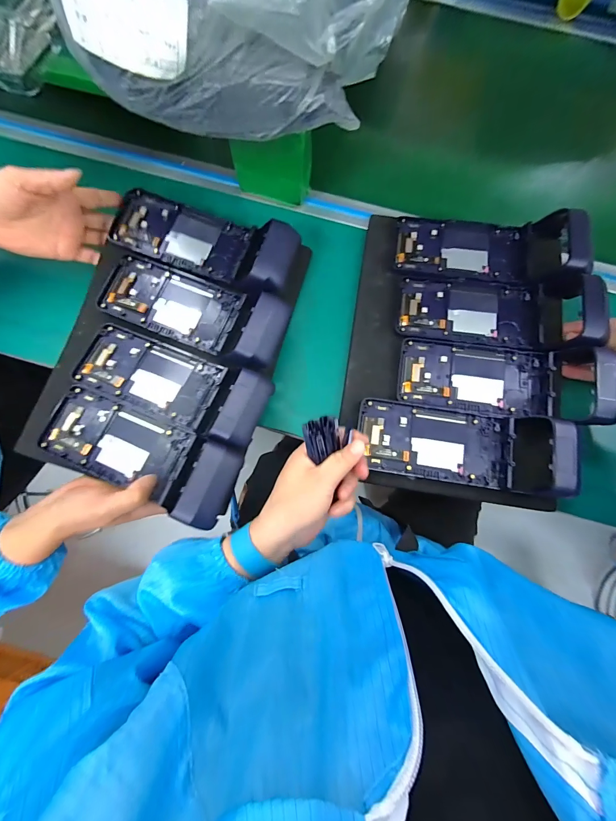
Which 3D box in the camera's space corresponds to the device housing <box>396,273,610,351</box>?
[{"bbox_3d":[0.214,-0.118,0.387,0.205,0.054,0.083,6,76,12],"label":"device housing"}]

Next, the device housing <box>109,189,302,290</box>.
[{"bbox_3d":[-0.126,-0.211,0.398,0.230,0.055,0.086,19,79,3],"label":"device housing"}]

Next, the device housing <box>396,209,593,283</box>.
[{"bbox_3d":[0.216,-0.203,0.389,0.213,0.055,0.084,8,78,1],"label":"device housing"}]

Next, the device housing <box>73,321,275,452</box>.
[{"bbox_3d":[-0.152,-0.031,0.365,0.224,0.033,0.081,19,77,17],"label":"device housing"}]

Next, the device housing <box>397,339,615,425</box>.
[{"bbox_3d":[0.215,-0.036,0.369,0.217,0.053,0.086,5,76,11],"label":"device housing"}]

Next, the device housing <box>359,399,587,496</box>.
[{"bbox_3d":[0.163,0.036,0.346,0.224,0.050,0.083,8,78,1],"label":"device housing"}]

